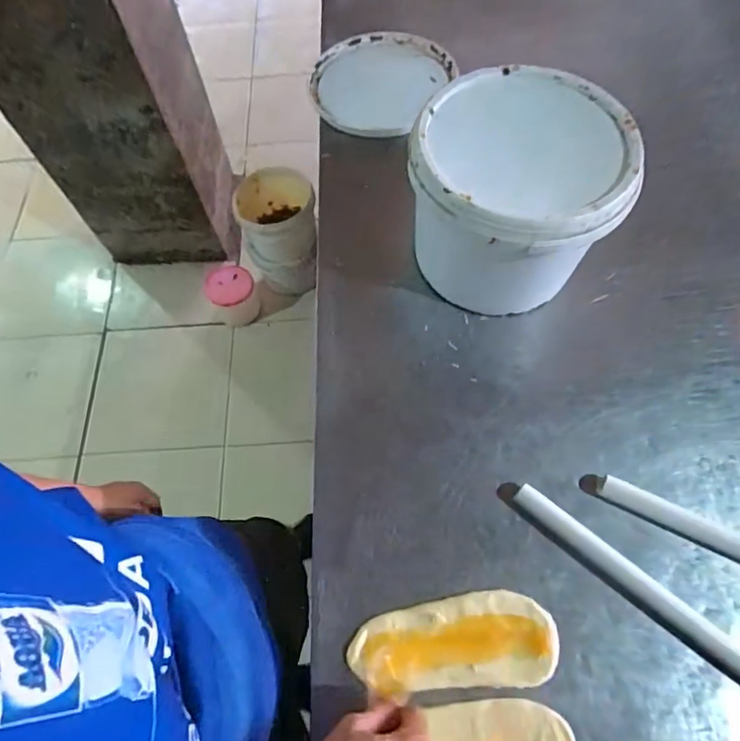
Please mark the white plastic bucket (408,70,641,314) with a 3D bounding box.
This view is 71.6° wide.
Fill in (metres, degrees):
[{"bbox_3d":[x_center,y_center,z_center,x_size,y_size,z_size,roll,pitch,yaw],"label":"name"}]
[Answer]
[{"bbox_3d":[0.154,-0.178,0.566,0.207,0.175,0.205,-1,63,1],"label":"white plastic bucket"}]

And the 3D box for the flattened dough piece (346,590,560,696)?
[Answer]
[{"bbox_3d":[0.073,0.243,0.457,0.179,0.004,0.073,-6,63,-1],"label":"flattened dough piece"}]

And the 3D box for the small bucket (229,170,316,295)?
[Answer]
[{"bbox_3d":[-0.260,-0.383,1.527,0.218,0.341,0.233,-1,63,1],"label":"small bucket"}]

